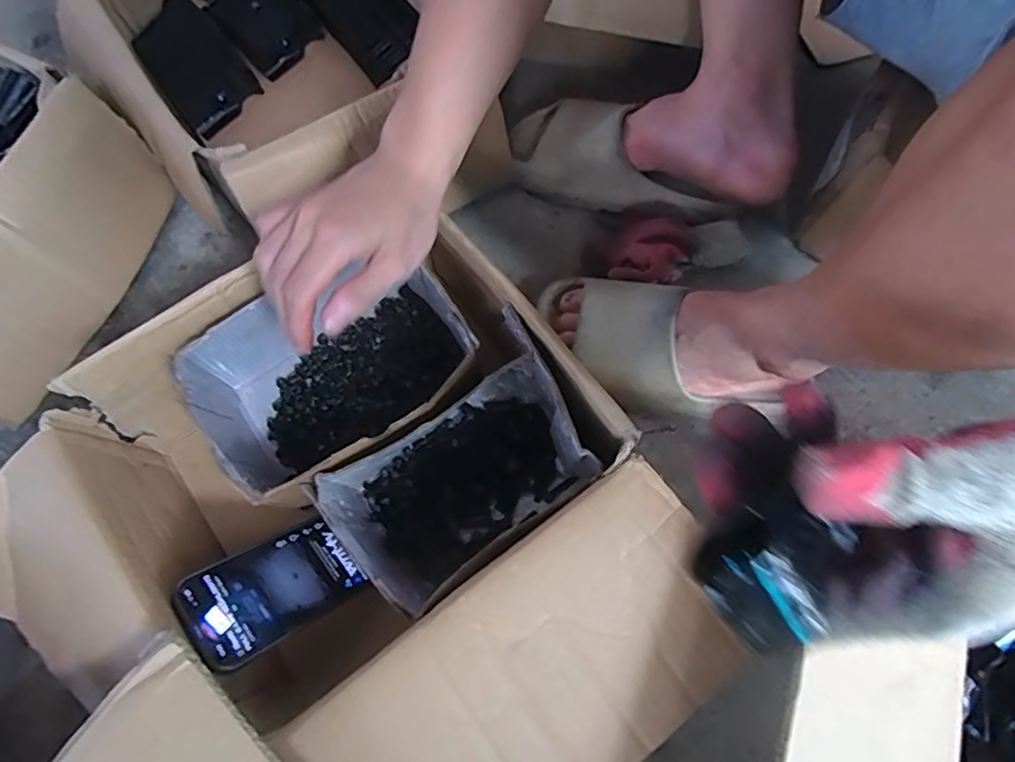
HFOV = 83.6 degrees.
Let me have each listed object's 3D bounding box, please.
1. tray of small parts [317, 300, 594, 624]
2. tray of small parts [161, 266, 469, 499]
[{"bbox_3d":[-0.032,0.078,0.452,0.192,0.096,0.122,-39,73,-12],"label":"tray of small parts"},{"bbox_3d":[-0.144,-0.005,0.480,0.211,0.103,0.151,-30,71,-9],"label":"tray of small parts"}]

